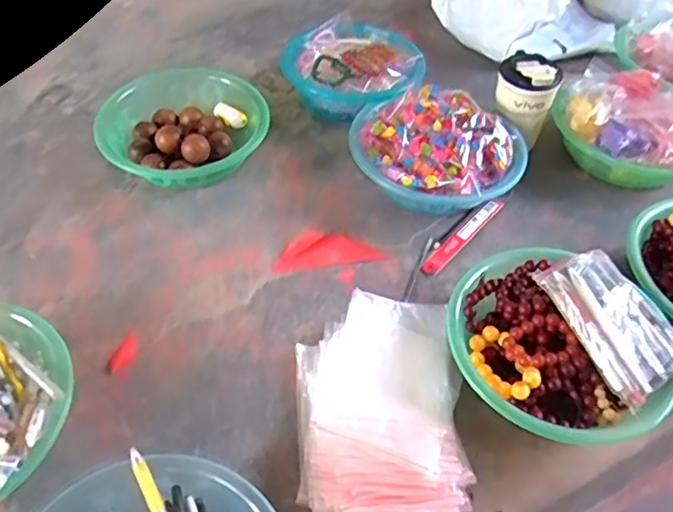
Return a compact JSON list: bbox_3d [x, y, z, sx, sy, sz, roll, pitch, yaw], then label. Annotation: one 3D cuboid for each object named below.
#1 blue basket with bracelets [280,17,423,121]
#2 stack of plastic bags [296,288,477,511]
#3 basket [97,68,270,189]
[{"bbox_3d":[0.029,-0.304,0.999,0.214,0.087,0.201,1,48,-1],"label":"blue basket with bracelets"},{"bbox_3d":[0.045,0.149,0.639,0.168,0.048,0.254,-2,48,-3],"label":"stack of plastic bags"},{"bbox_3d":[-0.221,-0.185,0.905,0.224,0.080,0.218,1,48,-1],"label":"basket"}]

